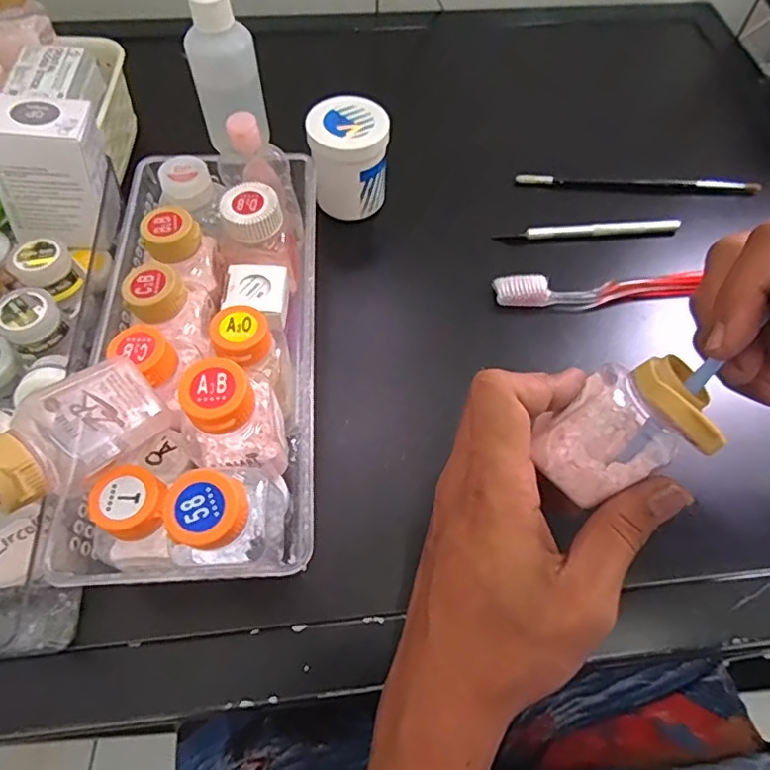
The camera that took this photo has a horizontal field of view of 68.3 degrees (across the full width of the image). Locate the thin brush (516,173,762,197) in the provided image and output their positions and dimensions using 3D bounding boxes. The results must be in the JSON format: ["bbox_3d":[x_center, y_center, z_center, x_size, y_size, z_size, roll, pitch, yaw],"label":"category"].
[{"bbox_3d":[0.204,-0.161,0.457,0.193,0.014,0.010,2,59,-1],"label":"thin brush"}]

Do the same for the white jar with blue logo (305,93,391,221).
[{"bbox_3d":[-0.026,-0.162,0.409,0.056,0.065,0.056,1,59,-2],"label":"white jar with blue logo"}]

